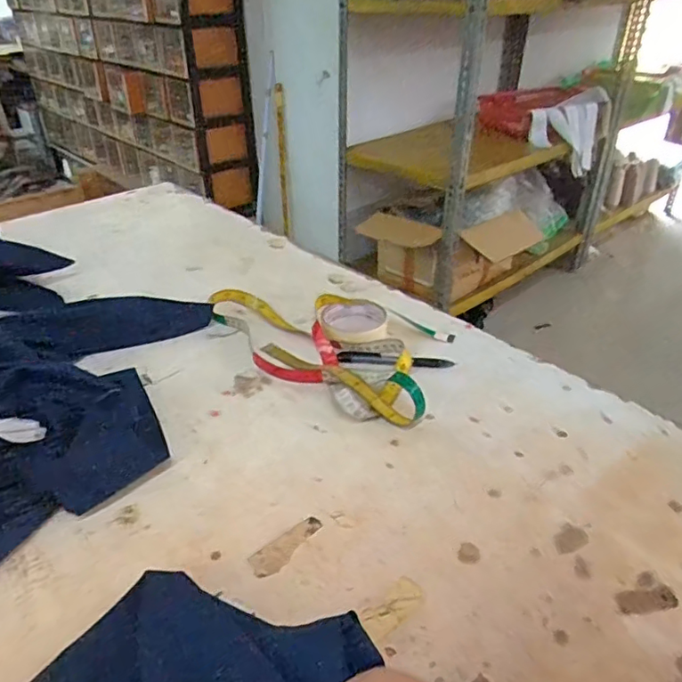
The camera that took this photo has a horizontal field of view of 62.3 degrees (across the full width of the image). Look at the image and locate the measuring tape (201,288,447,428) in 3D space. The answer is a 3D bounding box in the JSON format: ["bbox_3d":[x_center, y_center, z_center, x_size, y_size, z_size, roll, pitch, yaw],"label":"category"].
[{"bbox_3d":[-0.015,-0.018,0.692,0.352,0.033,0.198,27,43,35],"label":"measuring tape"}]

